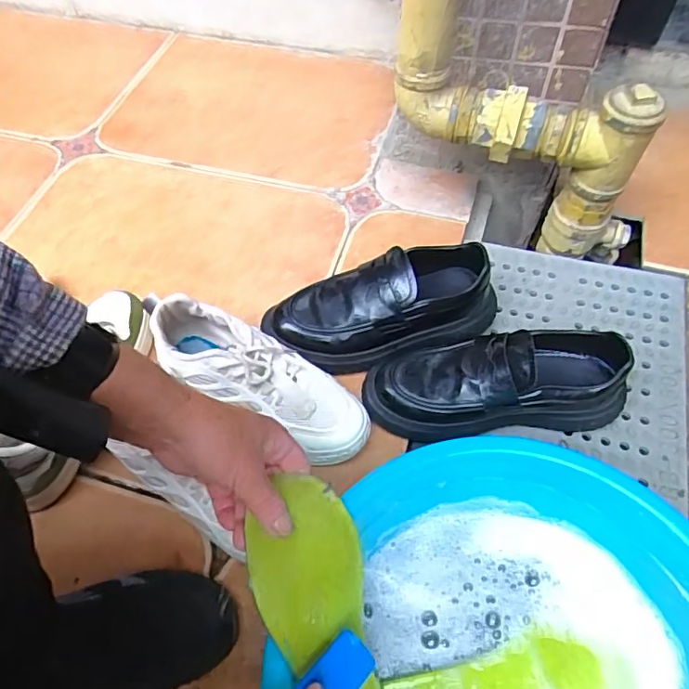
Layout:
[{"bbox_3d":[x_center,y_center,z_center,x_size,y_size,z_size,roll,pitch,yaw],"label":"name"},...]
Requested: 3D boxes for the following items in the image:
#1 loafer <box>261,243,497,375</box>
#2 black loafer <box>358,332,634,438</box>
[{"bbox_3d":[0.044,-0.041,0.621,0.270,0.089,0.107,-10,56,-4],"label":"loafer"},{"bbox_3d":[0.158,0.042,0.567,0.269,0.099,0.097,-3,56,1],"label":"black loafer"}]

